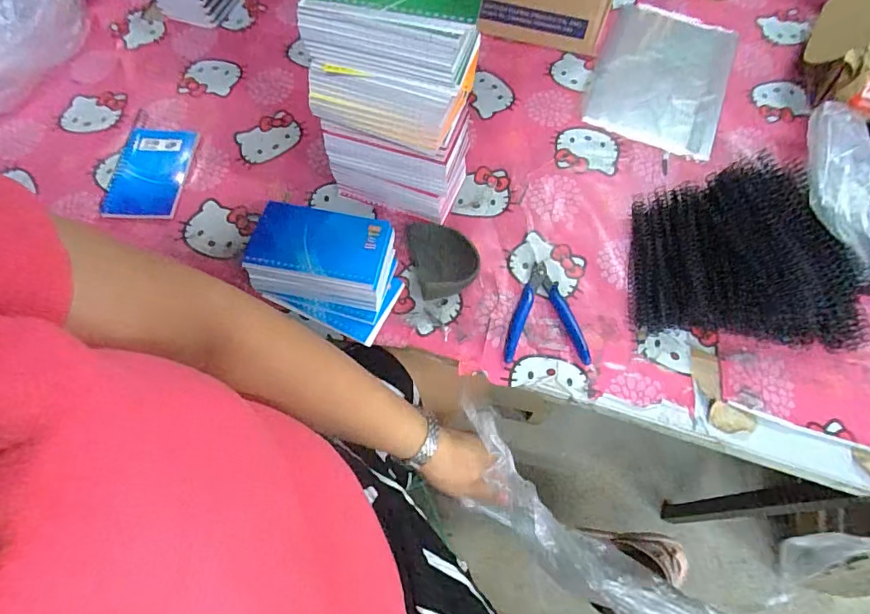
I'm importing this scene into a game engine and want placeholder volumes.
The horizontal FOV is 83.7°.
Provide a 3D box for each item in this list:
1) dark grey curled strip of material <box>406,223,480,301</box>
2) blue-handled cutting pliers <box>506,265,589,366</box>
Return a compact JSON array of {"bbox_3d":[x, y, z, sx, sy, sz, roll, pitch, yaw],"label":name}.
[{"bbox_3d":[0.010,-0.056,0.528,0.067,0.032,0.090,-13,66,-5],"label":"dark grey curled strip of material"},{"bbox_3d":[0.118,0.006,0.517,0.084,0.006,0.113,3,66,2],"label":"blue-handled cutting pliers"}]

